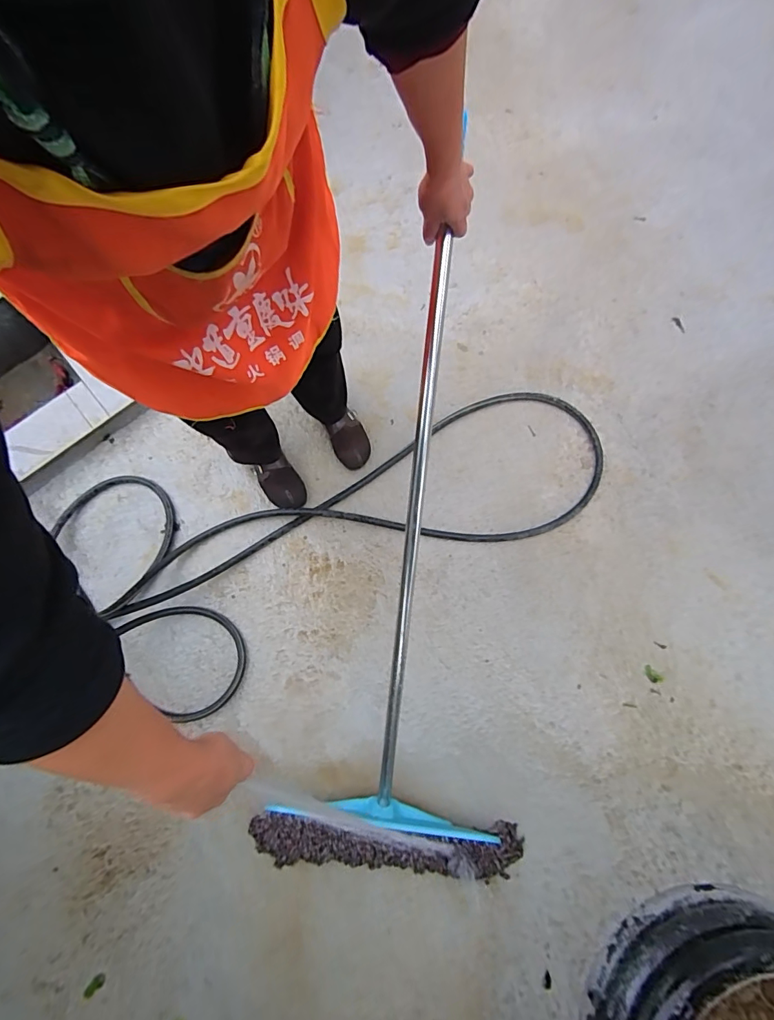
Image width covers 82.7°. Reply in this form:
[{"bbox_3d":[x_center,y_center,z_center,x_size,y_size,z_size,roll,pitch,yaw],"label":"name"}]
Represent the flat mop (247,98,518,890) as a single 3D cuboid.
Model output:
[{"bbox_3d":[0.010,0.179,0.761,0.500,0.084,1.098,1,103,1],"label":"flat mop"}]

